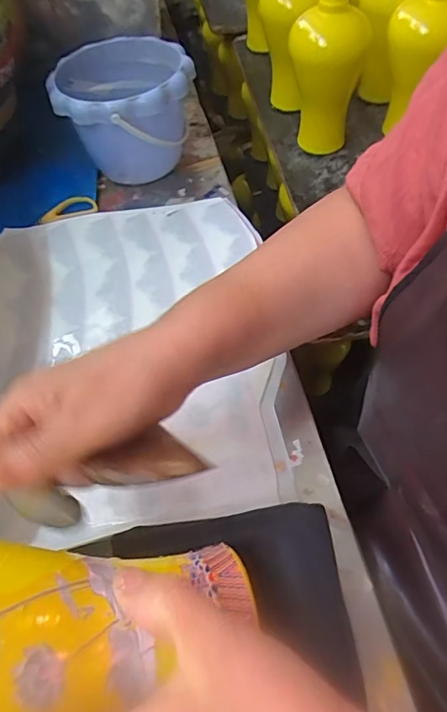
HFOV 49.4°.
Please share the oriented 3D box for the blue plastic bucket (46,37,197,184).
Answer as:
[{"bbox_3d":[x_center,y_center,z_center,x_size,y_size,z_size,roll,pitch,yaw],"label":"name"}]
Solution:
[{"bbox_3d":[-0.109,-0.277,0.568,0.148,0.120,0.154,-2,55,3],"label":"blue plastic bucket"}]

